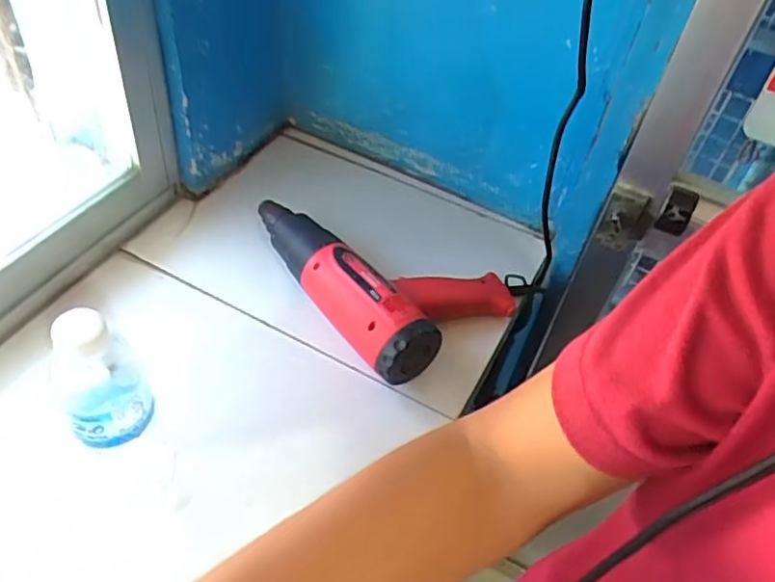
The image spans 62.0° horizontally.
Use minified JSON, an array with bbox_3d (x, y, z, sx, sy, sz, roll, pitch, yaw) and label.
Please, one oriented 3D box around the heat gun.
[{"bbox_3d":[-0.011,-0.034,0.714,0.183,0.086,0.271,-27,56,-28],"label":"heat gun"}]

